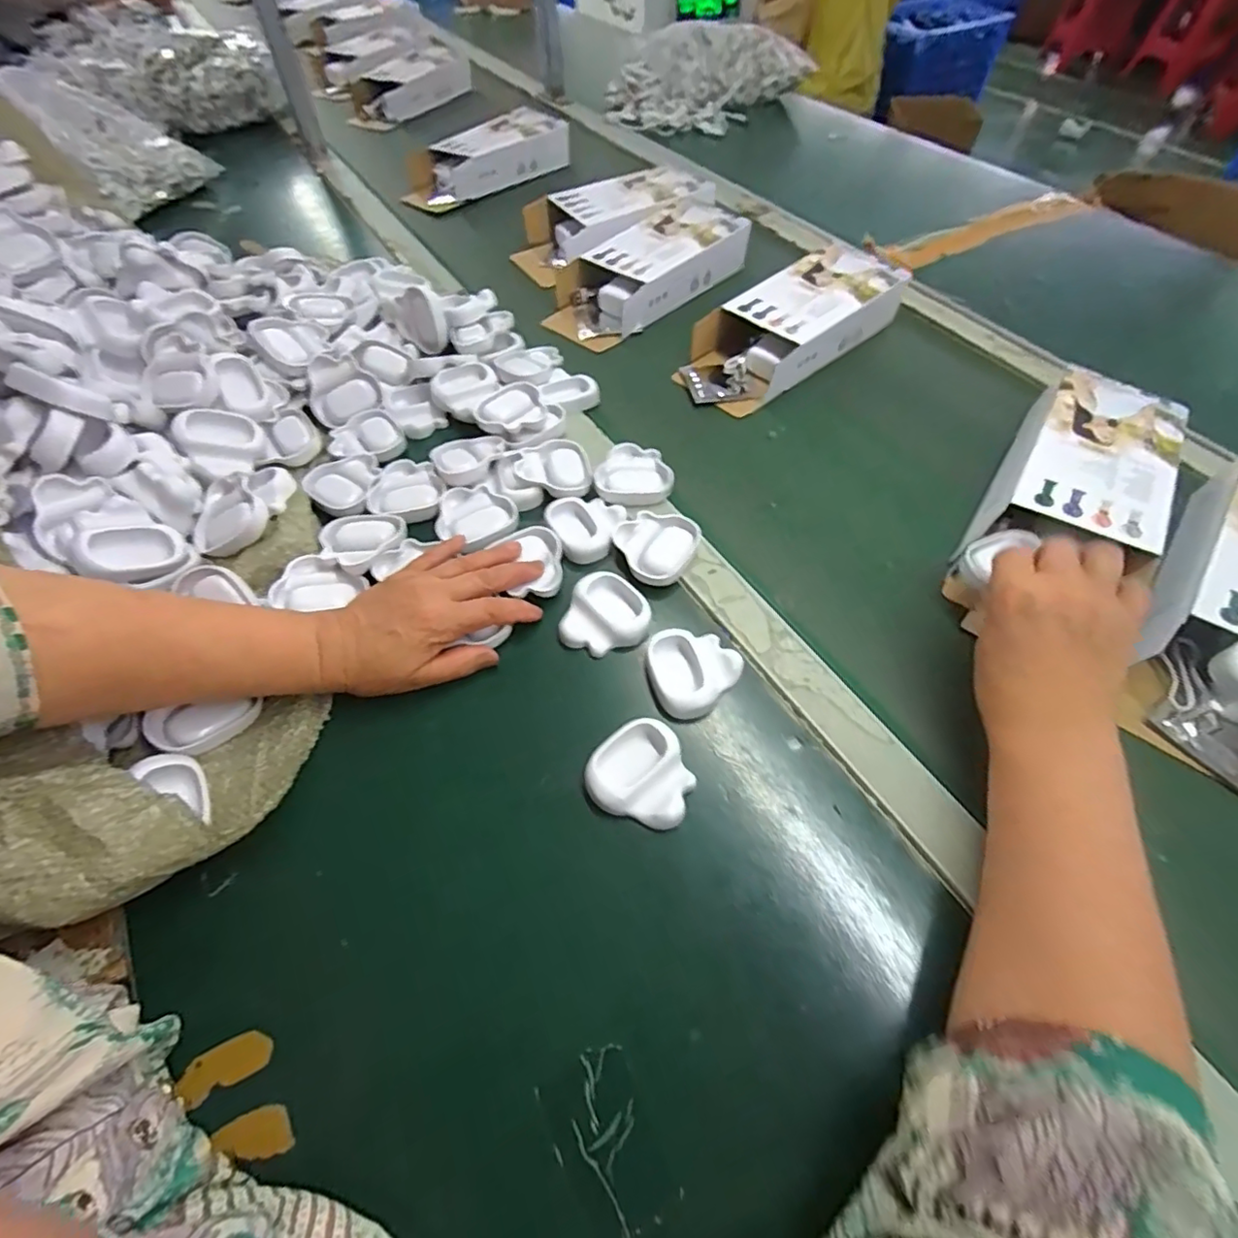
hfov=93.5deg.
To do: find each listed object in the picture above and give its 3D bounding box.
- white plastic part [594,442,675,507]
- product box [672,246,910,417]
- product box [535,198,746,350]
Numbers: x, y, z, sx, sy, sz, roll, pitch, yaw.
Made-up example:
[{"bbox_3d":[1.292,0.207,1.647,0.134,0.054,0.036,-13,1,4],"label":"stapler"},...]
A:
[{"bbox_3d":[0.012,-0.123,0.505,0.065,0.016,0.067,-8,55,-8],"label":"white plastic part"},{"bbox_3d":[0.178,-0.301,0.594,0.239,0.063,0.110,-32,61,-23],"label":"product box"},{"bbox_3d":[0.032,-0.397,0.655,0.252,0.060,0.116,-37,63,-25],"label":"product box"}]

